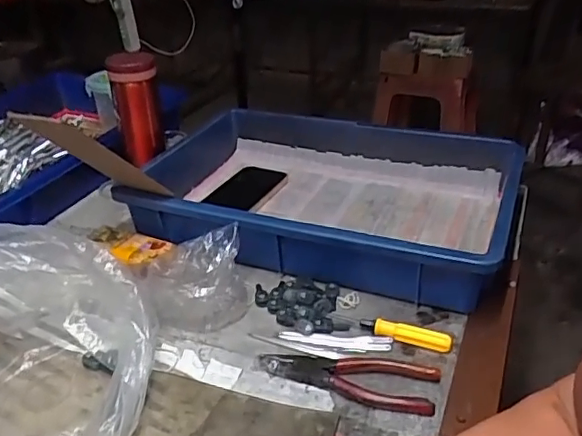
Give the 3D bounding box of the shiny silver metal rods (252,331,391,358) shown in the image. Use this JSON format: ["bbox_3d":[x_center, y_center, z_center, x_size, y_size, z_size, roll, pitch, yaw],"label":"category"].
[{"bbox_3d":[0.027,0.115,0.521,0.128,0.009,0.025,3,29,7],"label":"shiny silver metal rods"}]

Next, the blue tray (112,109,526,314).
[{"bbox_3d":[0.028,-0.028,0.694,0.455,0.100,0.279,13,34,24],"label":"blue tray"}]

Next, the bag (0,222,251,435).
[{"bbox_3d":[-0.210,0.078,0.493,0.256,0.114,0.289,10,31,18],"label":"bag"}]

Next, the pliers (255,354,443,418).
[{"bbox_3d":[0.046,0.135,0.481,0.152,0.018,0.050,7,30,13],"label":"pliers"}]

